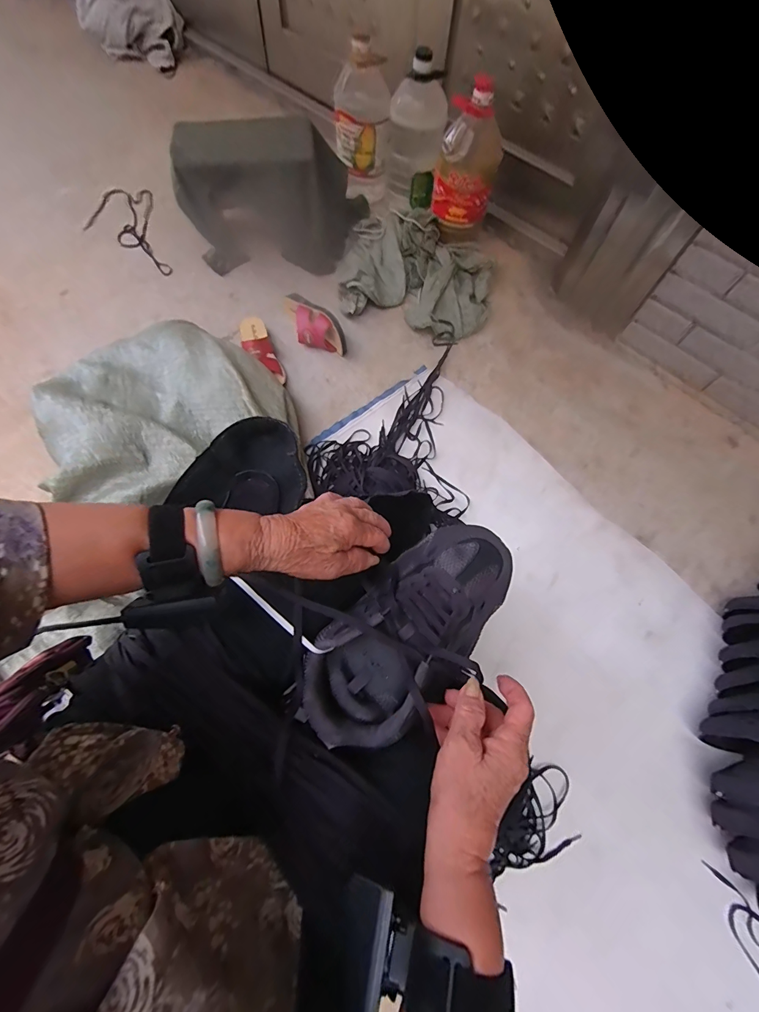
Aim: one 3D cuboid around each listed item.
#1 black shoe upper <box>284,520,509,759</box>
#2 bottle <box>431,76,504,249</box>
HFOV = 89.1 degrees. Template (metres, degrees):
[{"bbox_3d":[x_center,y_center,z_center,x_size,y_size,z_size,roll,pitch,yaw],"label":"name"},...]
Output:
[{"bbox_3d":[0.031,0.118,0.372,0.112,0.066,0.244,43,78,12],"label":"black shoe upper"},{"bbox_3d":[0.224,-0.866,0.990,0.152,0.281,0.126,9,66,1],"label":"bottle"}]

